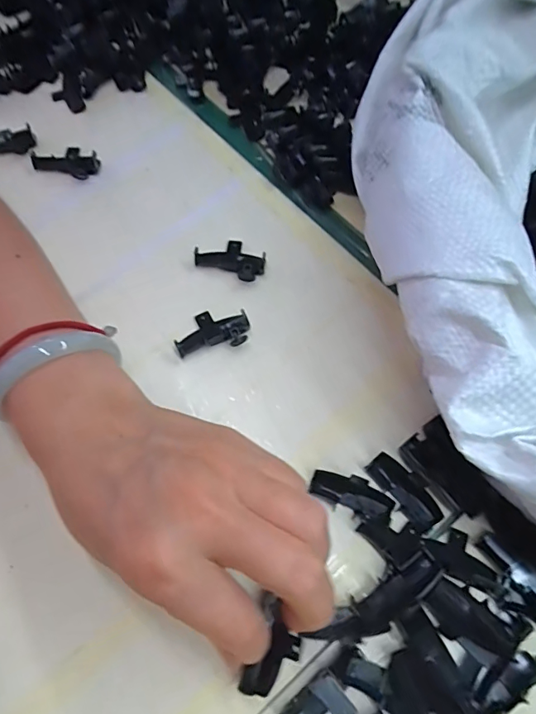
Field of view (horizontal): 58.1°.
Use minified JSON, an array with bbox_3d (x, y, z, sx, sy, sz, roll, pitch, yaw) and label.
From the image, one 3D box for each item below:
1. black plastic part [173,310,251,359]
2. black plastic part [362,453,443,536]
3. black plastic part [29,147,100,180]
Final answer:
[{"bbox_3d":[-0.031,-0.016,0.267,0.041,0.007,0.023,-14,68,-4],"label":"black plastic part"},{"bbox_3d":[0.067,0.065,0.234,0.018,0.007,0.039,-31,71,-11],"label":"black plastic part"},{"bbox_3d":[-0.130,-0.128,0.314,0.042,0.015,0.019,11,69,6],"label":"black plastic part"}]

